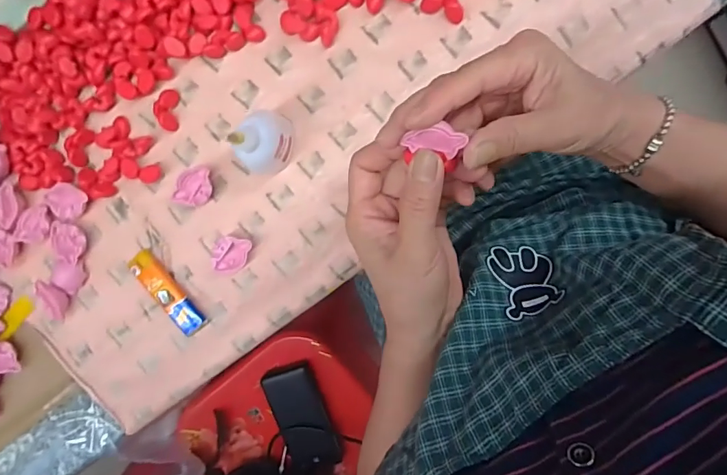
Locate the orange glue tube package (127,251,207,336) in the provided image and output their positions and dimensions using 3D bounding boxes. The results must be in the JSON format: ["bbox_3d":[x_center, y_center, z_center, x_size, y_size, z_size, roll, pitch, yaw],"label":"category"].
[{"bbox_3d":[-0.161,0.045,0.372,0.021,0.014,0.076,-35,94,10],"label":"orange glue tube package"}]

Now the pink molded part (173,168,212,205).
[{"bbox_3d":[-0.136,-0.040,0.362,0.030,0.014,0.029,-1,99,6],"label":"pink molded part"}]

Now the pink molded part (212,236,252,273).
[{"bbox_3d":[-0.105,0.014,0.367,0.029,0.015,0.029,0,99,6],"label":"pink molded part"}]

